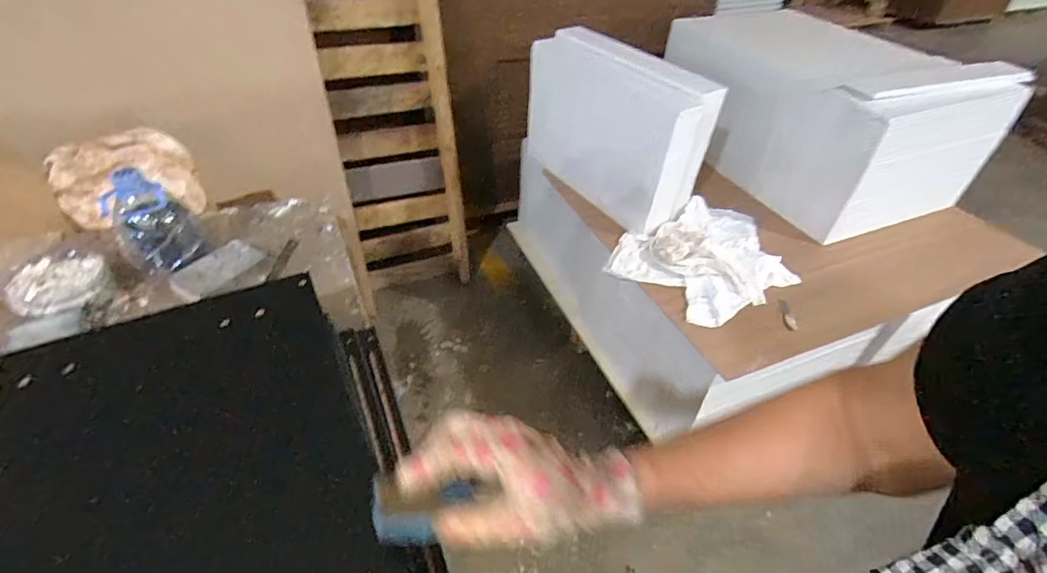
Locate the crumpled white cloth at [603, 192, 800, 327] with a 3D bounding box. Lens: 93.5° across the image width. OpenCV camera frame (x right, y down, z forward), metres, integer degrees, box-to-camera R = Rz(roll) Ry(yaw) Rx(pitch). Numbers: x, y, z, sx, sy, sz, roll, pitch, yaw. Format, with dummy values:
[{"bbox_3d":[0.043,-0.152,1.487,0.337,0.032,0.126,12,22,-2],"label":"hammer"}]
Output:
[{"bbox_3d":[0.507,-0.093,1.329,0.518,0.058,0.360,-26,50,-28],"label":"crumpled white cloth"}]

